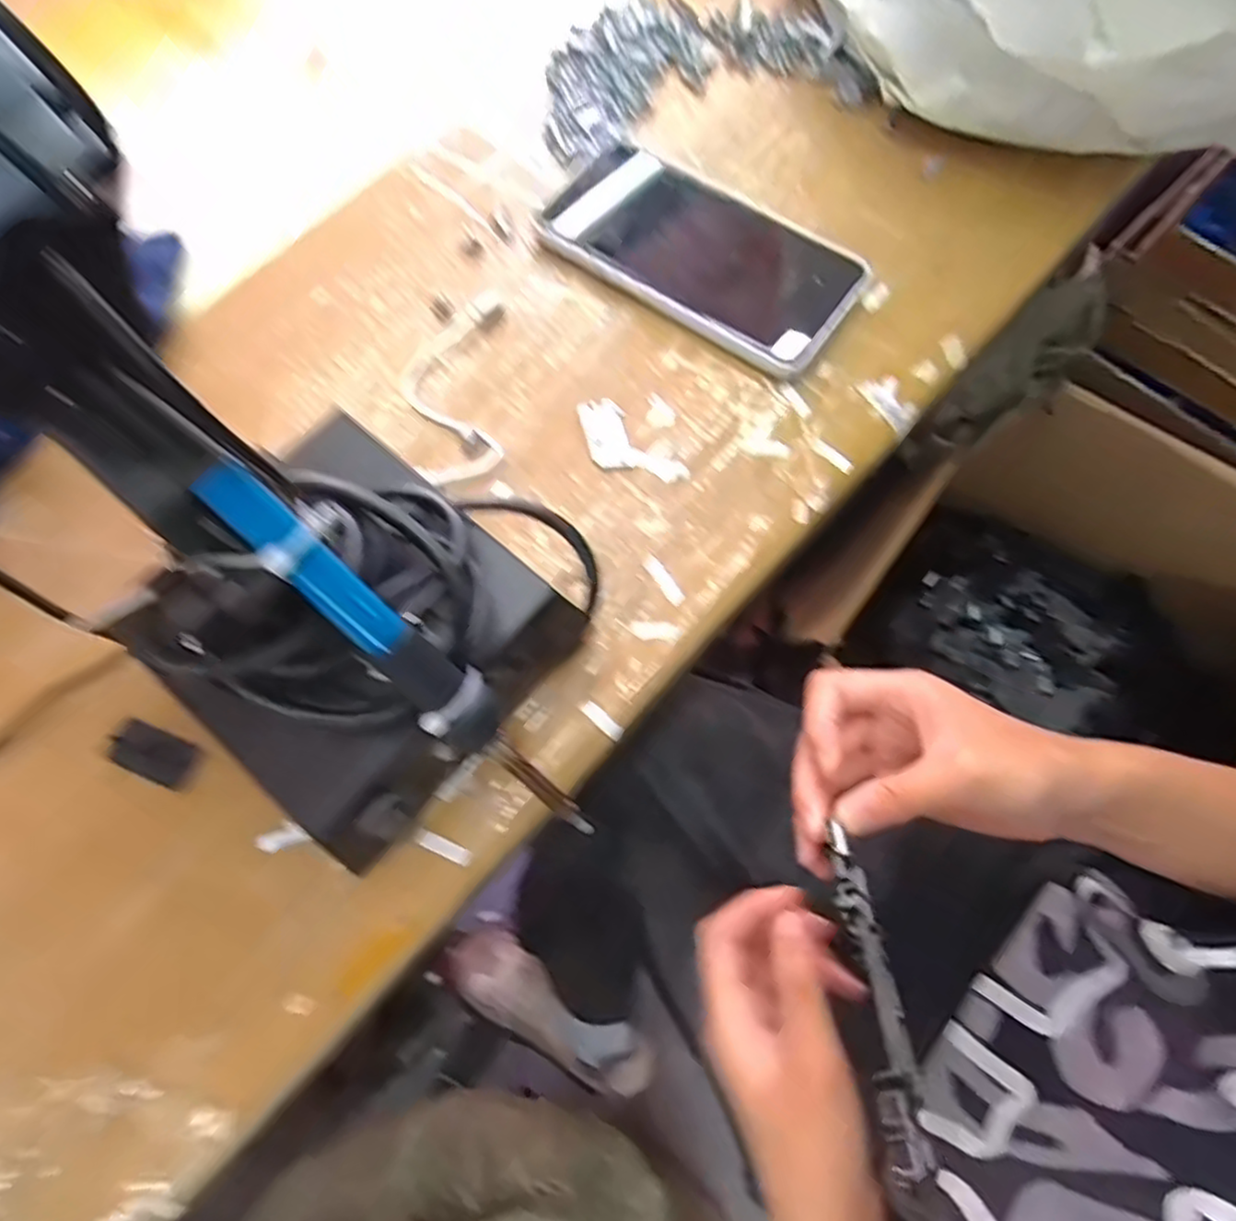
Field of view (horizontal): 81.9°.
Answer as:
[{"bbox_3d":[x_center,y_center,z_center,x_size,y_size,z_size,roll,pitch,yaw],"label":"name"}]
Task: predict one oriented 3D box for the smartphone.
[{"bbox_3d":[0.039,-0.190,0.373,0.173,0.015,0.081,34,75,12],"label":"smartphone"}]

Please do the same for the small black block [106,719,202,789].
[{"bbox_3d":[-0.195,0.060,0.301,0.036,0.006,0.019,22,73,9],"label":"small black block"}]

